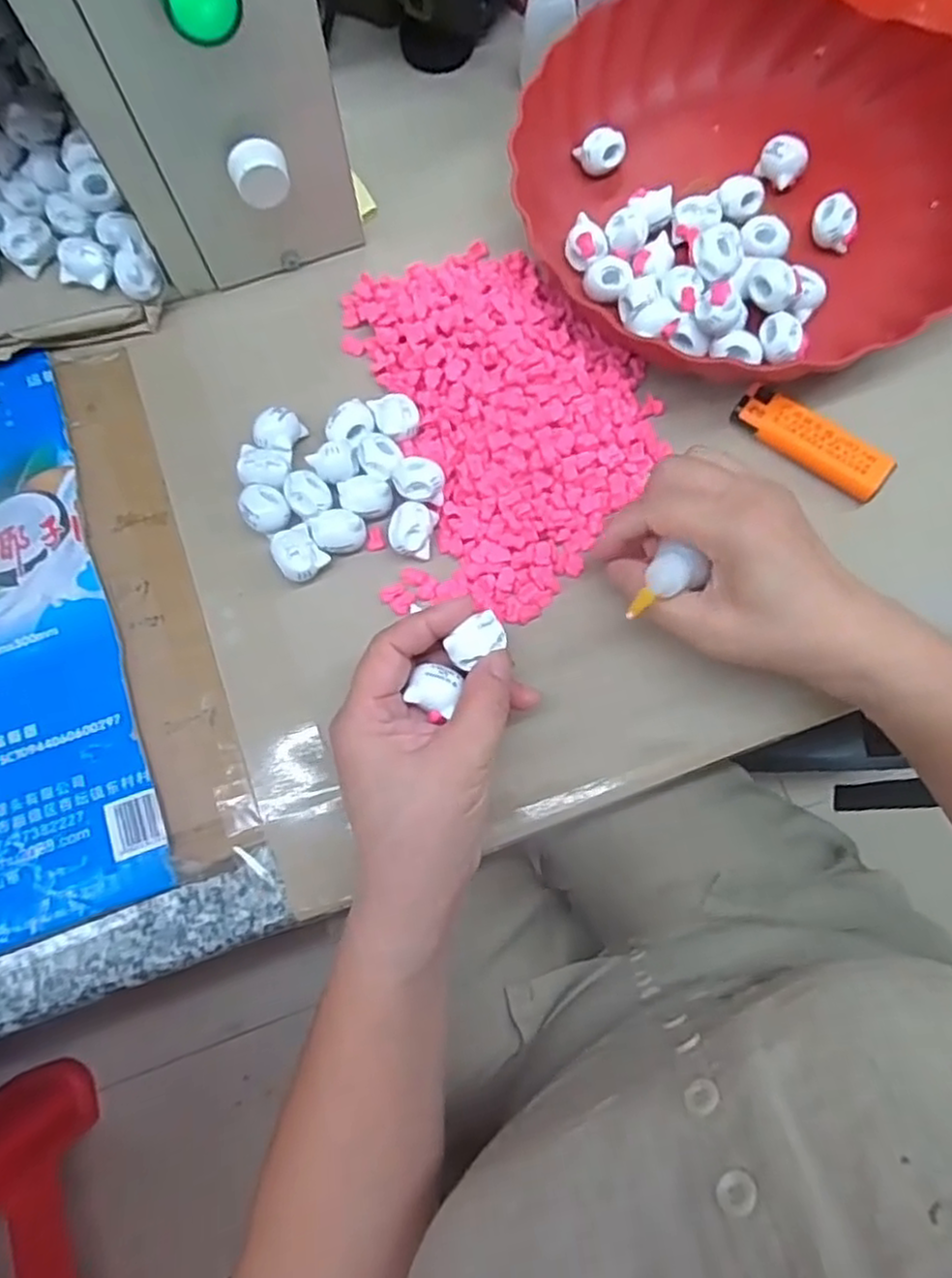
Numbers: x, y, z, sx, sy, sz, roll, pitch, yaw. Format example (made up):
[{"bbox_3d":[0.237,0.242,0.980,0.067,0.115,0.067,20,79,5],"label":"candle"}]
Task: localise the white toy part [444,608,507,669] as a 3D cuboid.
[{"bbox_3d":[0.000,0.001,0.299,0.025,0.009,0.016,-31,76,-7],"label":"white toy part"}]

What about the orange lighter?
[{"bbox_3d":[0.169,-0.100,0.356,0.079,0.012,0.021,40,79,11],"label":"orange lighter"}]

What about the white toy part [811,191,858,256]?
[{"bbox_3d":[0.191,-0.223,0.379,0.017,0.017,0.026,-21,75,-4],"label":"white toy part"}]

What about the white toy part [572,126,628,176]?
[{"bbox_3d":[0.071,-0.275,0.399,0.027,0.019,0.016,-11,75,-2],"label":"white toy part"}]

